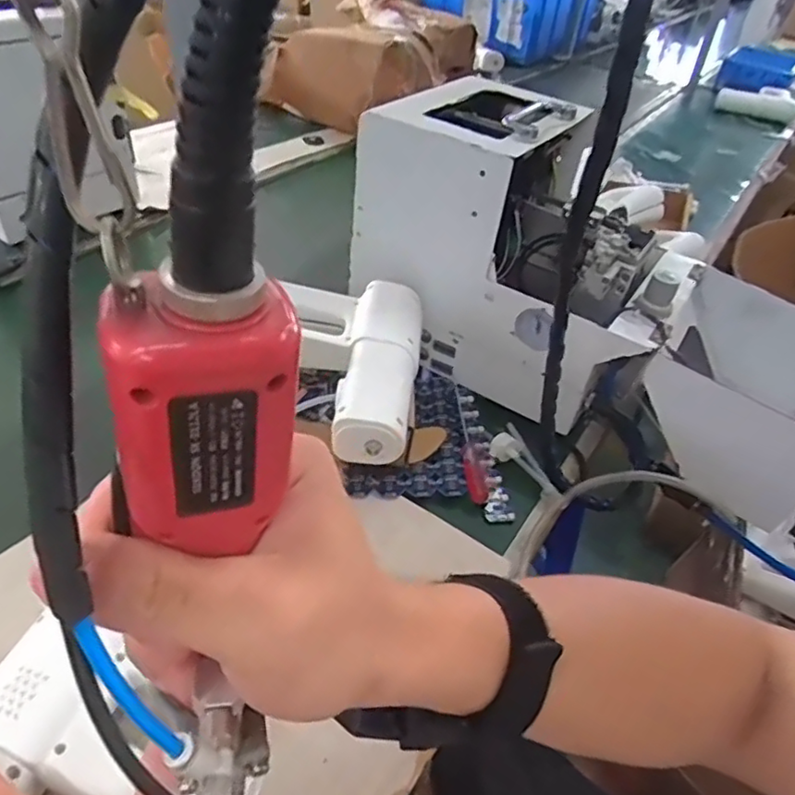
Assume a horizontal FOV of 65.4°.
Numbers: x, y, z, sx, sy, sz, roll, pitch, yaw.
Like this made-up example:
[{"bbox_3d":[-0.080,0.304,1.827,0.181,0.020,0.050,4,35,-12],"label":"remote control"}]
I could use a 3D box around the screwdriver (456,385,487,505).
[{"bbox_3d":[0.071,0.039,0.638,0.021,0.018,0.153,0,41,-9],"label":"screwdriver"}]

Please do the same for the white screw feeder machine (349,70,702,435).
[{"bbox_3d":[0.136,-0.156,0.685,0.319,0.272,0.202,26,44,20],"label":"white screw feeder machine"}]

